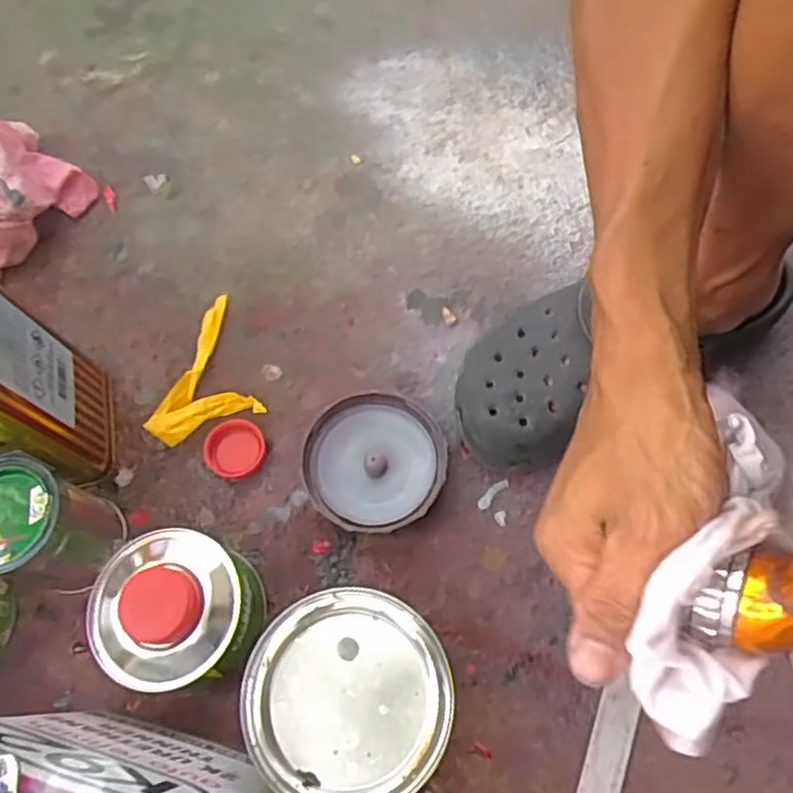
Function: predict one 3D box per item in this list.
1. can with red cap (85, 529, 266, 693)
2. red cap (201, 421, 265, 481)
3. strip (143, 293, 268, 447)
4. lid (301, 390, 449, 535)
[{"bbox_3d":[-0.150,0.144,0.479,0.104,0.083,0.102,-2,68,5],"label":"can with red cap"},{"bbox_3d":[-0.128,0.042,0.558,0.046,0.015,0.044,-2,68,5],"label":"red cap"},{"bbox_3d":[-0.168,-0.023,0.581,0.087,0.023,0.113,-23,68,-4],"label":"strip"},{"bbox_3d":[-0.015,0.050,0.535,0.105,0.031,0.102,-2,68,5],"label":"lid"}]

